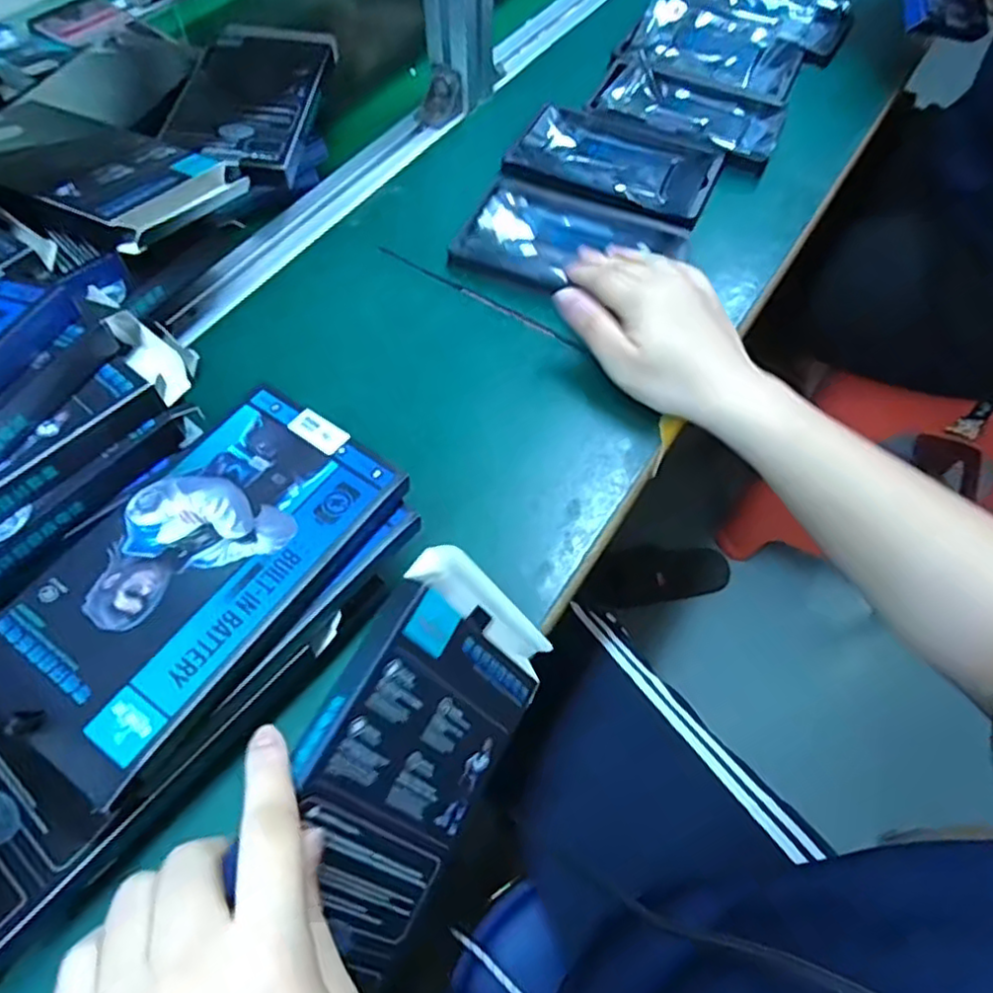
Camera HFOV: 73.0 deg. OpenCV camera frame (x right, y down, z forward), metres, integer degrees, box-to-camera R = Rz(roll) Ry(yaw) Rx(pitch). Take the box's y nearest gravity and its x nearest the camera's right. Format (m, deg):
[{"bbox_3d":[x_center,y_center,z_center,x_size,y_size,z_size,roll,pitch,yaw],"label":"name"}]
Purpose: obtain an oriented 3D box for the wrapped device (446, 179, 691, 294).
[{"bbox_3d":[0.054,-0.186,0.491,0.152,0.016,0.100,21,62,11],"label":"wrapped device"}]

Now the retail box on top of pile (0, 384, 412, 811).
[{"bbox_3d":[-0.131,0.031,0.300,0.089,0.016,0.178,32,64,16],"label":"retail box on top of pile"}]

